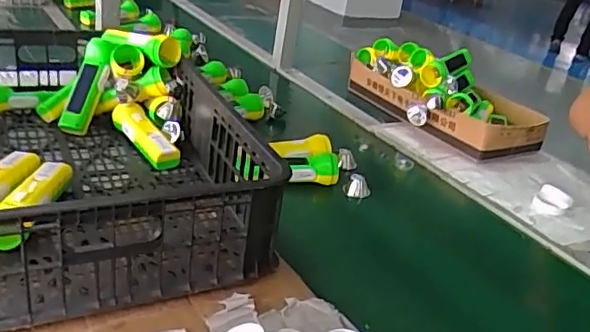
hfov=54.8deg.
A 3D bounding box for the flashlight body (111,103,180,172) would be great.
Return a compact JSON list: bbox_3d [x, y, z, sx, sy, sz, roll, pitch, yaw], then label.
[{"bbox_3d":[-0.222,-0.044,0.855,0.043,0.037,0.141,-22,54,-40],"label":"flashlight body"}]

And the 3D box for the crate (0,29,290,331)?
[{"bbox_3d":[-0.279,-0.035,0.748,0.389,0.163,0.491,-8,32,-26],"label":"crate"}]

